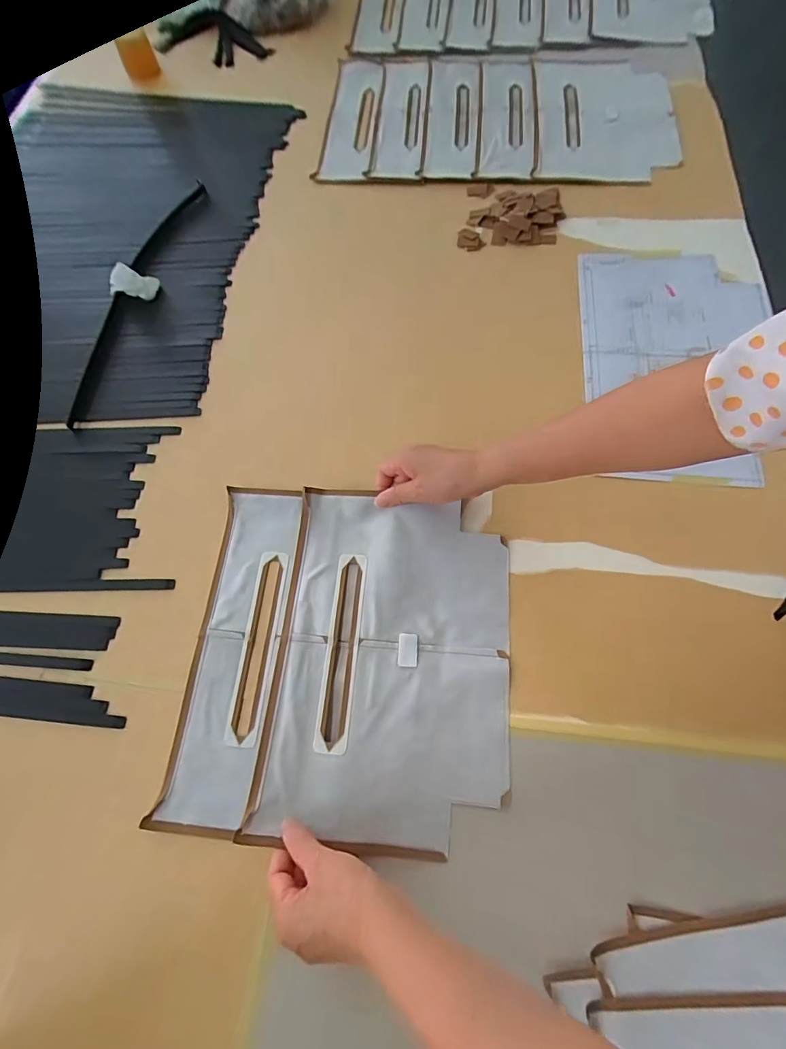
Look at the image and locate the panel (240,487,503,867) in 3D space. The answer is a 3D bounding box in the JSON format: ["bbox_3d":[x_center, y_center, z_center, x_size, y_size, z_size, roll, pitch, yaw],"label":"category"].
[{"bbox_3d":[0.000,0.130,0.461,0.232,0.019,0.337,4,68,3],"label":"panel"}]

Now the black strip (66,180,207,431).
[{"bbox_3d":[-0.391,-0.345,0.665,0.065,0.020,0.466,12,69,6],"label":"black strip"}]

